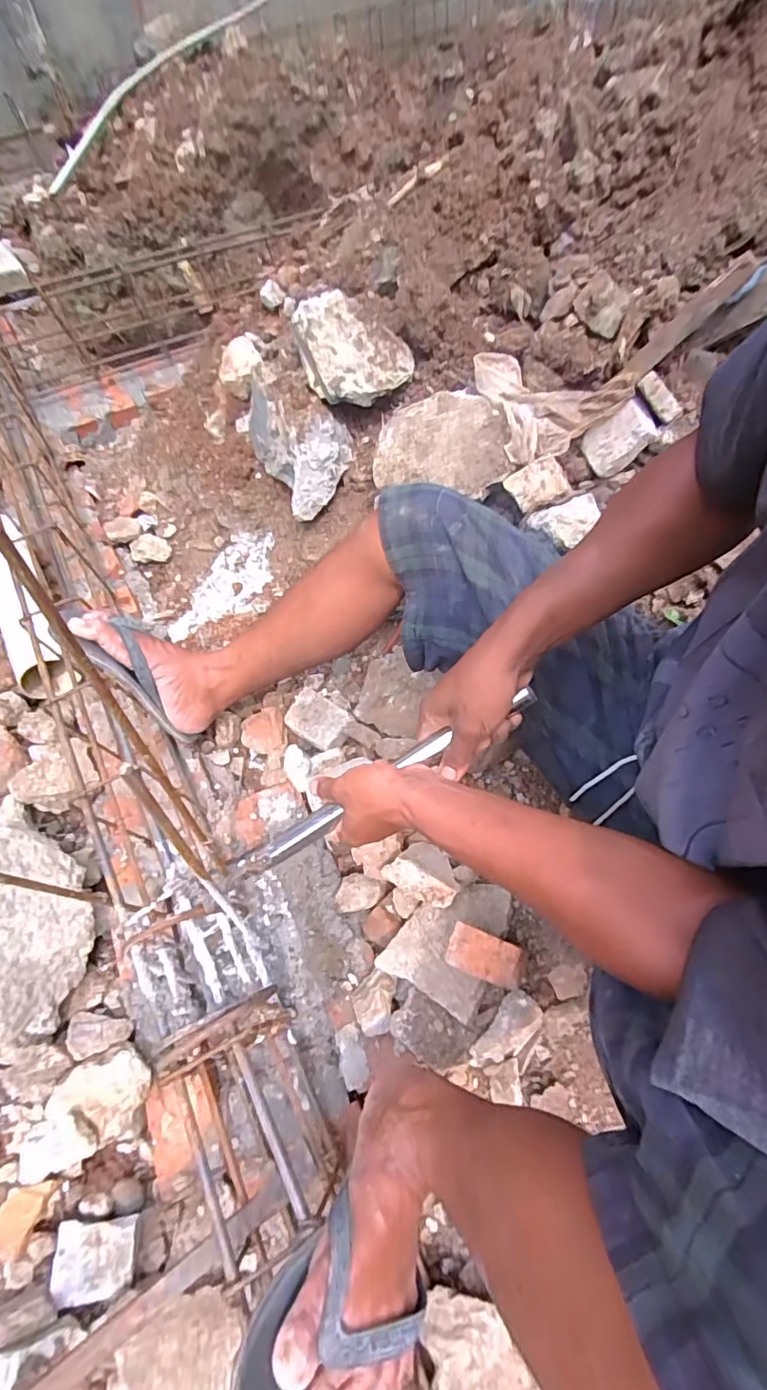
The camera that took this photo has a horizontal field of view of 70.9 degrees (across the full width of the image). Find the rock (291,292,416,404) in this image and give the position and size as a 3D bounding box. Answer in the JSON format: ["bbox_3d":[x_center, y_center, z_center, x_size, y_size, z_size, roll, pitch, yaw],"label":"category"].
[{"bbox_3d":[-0.047,-0.536,0.847,0.165,0.085,0.170,0,92,-7],"label":"rock"}]

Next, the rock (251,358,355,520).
[{"bbox_3d":[-0.146,-0.444,0.904,0.131,0.136,0.231,-27,63,-11],"label":"rock"}]

